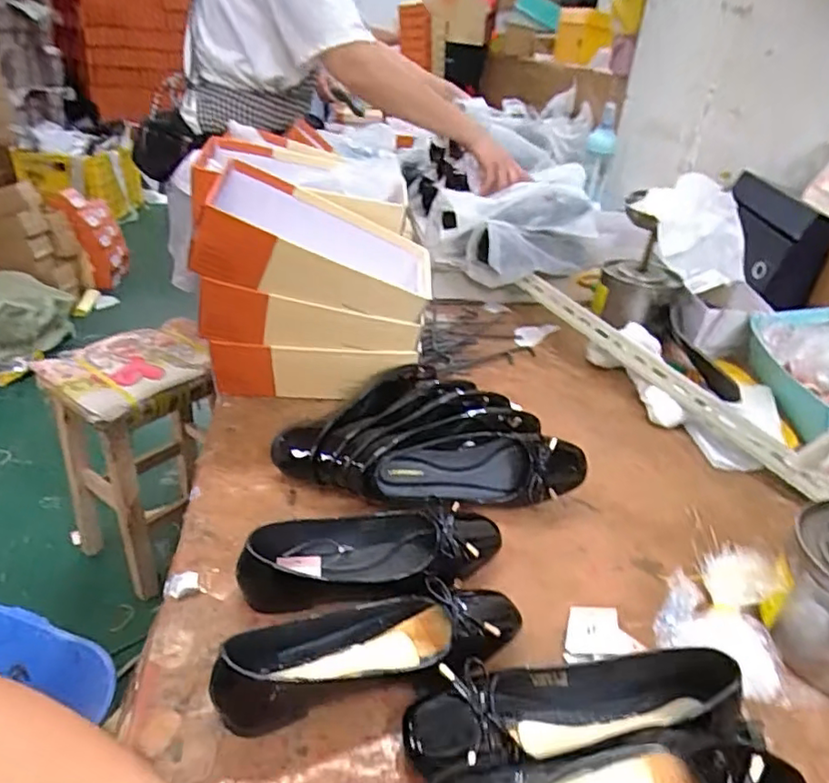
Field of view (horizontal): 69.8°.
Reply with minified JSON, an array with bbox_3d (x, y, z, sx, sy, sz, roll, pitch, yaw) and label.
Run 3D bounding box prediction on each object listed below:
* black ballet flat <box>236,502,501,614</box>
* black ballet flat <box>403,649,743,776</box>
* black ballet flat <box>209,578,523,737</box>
[{"bbox_3d":[-0.037,0.151,0.558,0.244,0.054,0.091,-3,32,-14],"label":"black ballet flat"},{"bbox_3d":[0.113,0.235,0.427,0.233,0.072,0.080,3,31,-4],"label":"black ballet flat"},{"bbox_3d":[-0.028,0.202,0.468,0.248,0.061,0.085,-5,32,-17],"label":"black ballet flat"}]

